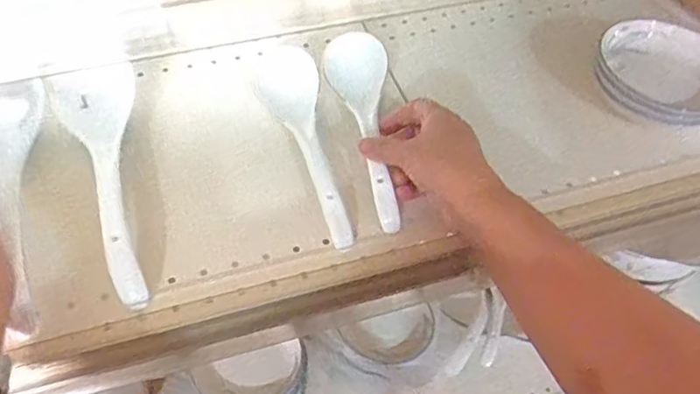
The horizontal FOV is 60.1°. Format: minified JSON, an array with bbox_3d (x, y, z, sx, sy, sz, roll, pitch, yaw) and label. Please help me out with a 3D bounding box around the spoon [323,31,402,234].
[{"bbox_3d":[0.019,-0.070,0.553,0.056,0.023,0.220,-7,57,-7],"label":"spoon"}]

